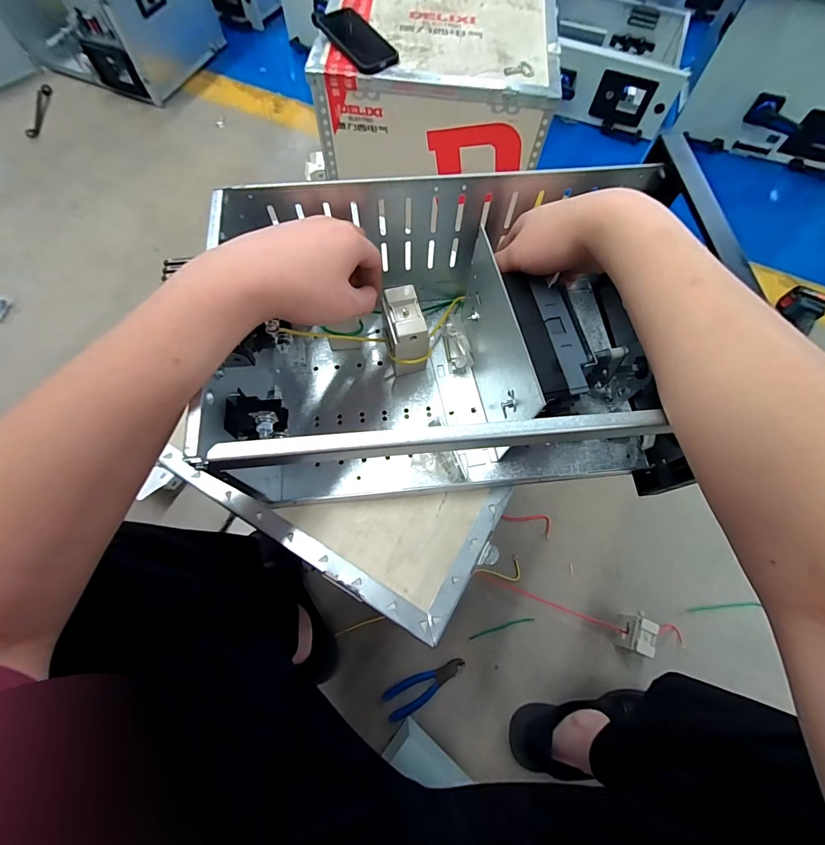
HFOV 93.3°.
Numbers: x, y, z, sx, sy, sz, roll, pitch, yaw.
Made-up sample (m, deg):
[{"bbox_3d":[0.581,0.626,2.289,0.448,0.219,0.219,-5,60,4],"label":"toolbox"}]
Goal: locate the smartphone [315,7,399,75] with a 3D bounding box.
[{"bbox_3d":[-0.099,-0.693,0.701,0.082,0.014,0.166,-35,79,-12],"label":"smartphone"}]

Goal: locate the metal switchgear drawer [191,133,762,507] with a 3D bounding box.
[{"bbox_3d":[0.027,-0.075,0.377,0.398,0.168,0.248,-5,68,-3],"label":"metal switchgear drawer"}]

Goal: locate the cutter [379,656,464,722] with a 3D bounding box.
[{"bbox_3d":[0.026,0.498,0.737,0.159,0.024,0.051,-23,70,-10],"label":"cutter"}]

